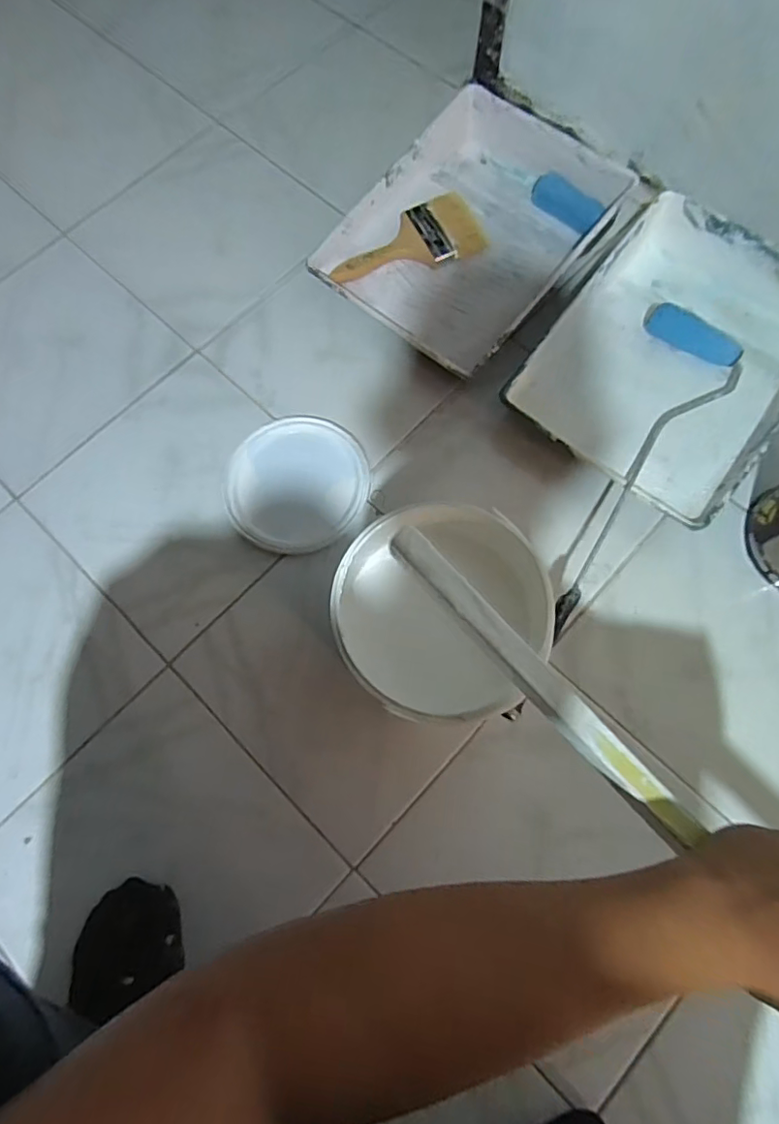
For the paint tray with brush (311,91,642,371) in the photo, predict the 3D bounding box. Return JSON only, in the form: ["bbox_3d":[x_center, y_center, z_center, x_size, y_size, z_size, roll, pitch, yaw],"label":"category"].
[{"bbox_3d":[0.112,-0.455,0.764,0.294,0.074,0.371,39,77,13],"label":"paint tray with brush"}]

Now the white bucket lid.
[{"bbox_3d":[-0.115,-0.103,0.686,0.172,0.018,0.179,-1,72,2],"label":"white bucket lid"}]

